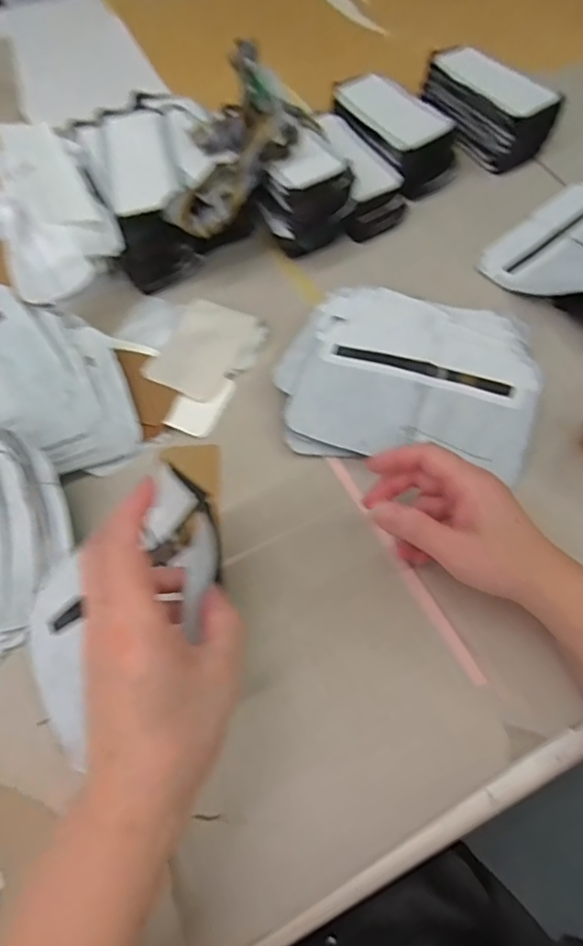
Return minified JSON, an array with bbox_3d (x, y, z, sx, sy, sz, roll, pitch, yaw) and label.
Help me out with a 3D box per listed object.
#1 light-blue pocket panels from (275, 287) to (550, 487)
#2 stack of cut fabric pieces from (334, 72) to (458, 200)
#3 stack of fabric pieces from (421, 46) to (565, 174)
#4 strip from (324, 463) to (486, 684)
[{"bbox_3d":[0.101,-0.087,0.466,0.212,0.029,0.171,9,62,7],"label":"light-blue pocket panels"},{"bbox_3d":[0.118,-0.399,0.619,0.087,0.051,0.182,-24,63,-10],"label":"stack of cut fabric pieces"},{"bbox_3d":[0.235,-0.443,0.638,0.075,0.069,0.171,-25,64,-11],"label":"stack of fabric pieces"},{"bbox_3d":[0.080,0.064,0.396,0.011,0.004,0.197,-22,62,-17],"label":"strip"}]

